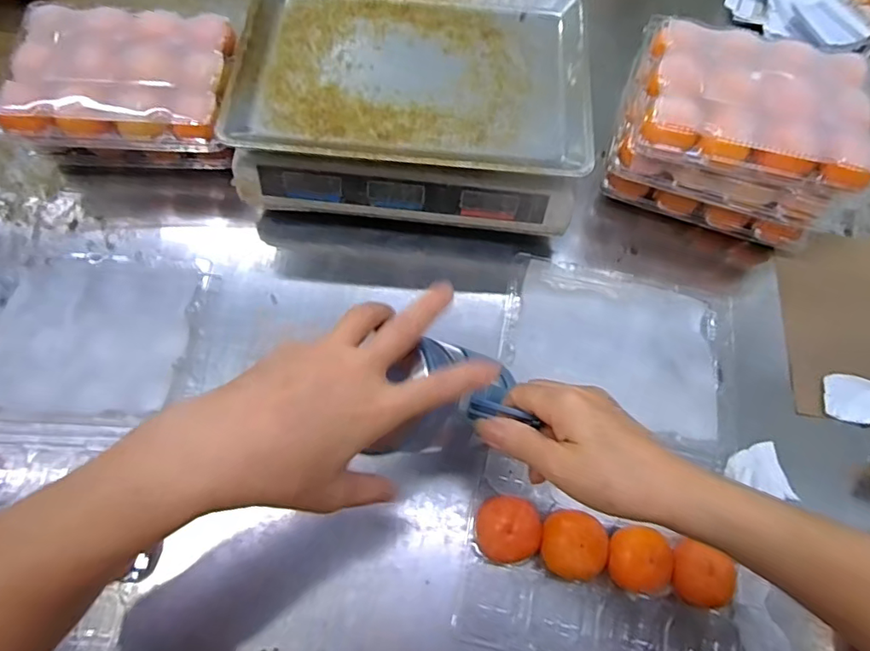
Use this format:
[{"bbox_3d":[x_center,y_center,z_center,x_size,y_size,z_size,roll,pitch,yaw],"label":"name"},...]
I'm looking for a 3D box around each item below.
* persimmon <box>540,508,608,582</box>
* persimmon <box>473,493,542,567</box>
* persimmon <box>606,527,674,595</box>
[{"bbox_3d":[0.112,0.179,0.437,0.051,0.041,0.051,1,67,-2],"label":"persimmon"},{"bbox_3d":[0.058,0.168,0.439,0.051,0.044,0.049,1,67,-2],"label":"persimmon"},{"bbox_3d":[0.163,0.191,0.436,0.050,0.035,0.048,1,67,-2],"label":"persimmon"}]

